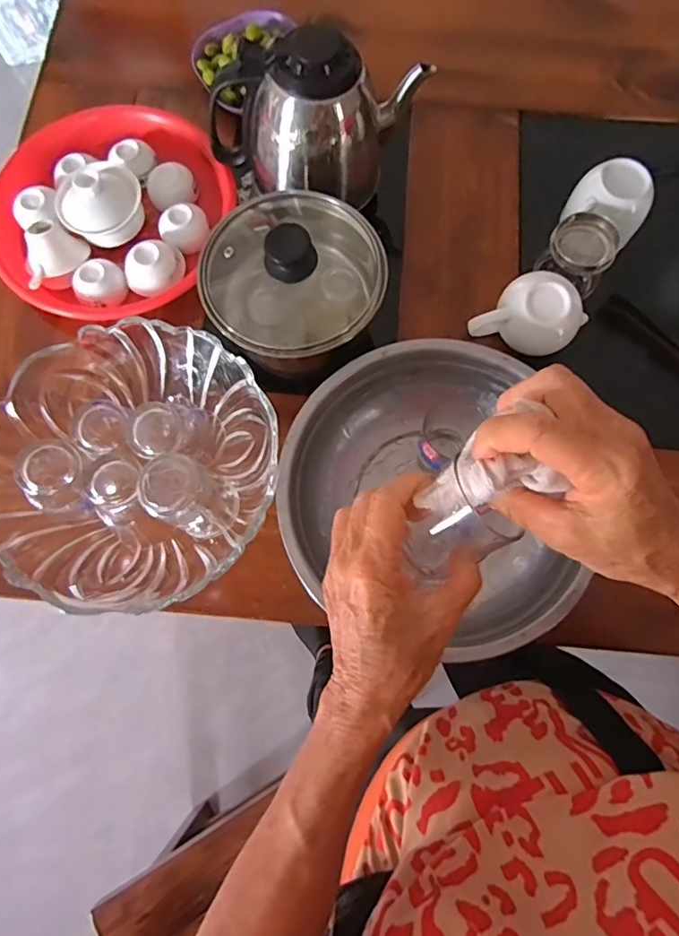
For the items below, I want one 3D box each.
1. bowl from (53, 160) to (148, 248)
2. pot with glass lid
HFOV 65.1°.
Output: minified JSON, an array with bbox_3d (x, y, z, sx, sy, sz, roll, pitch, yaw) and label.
[{"bbox_3d":[-0.244,-0.272,0.542,0.084,0.057,0.073,-37,78,-9],"label":"bowl"},{"bbox_3d":[-0.045,-0.176,0.490,0.163,0.118,0.147,-29,77,-7],"label":"pot with glass lid"}]

